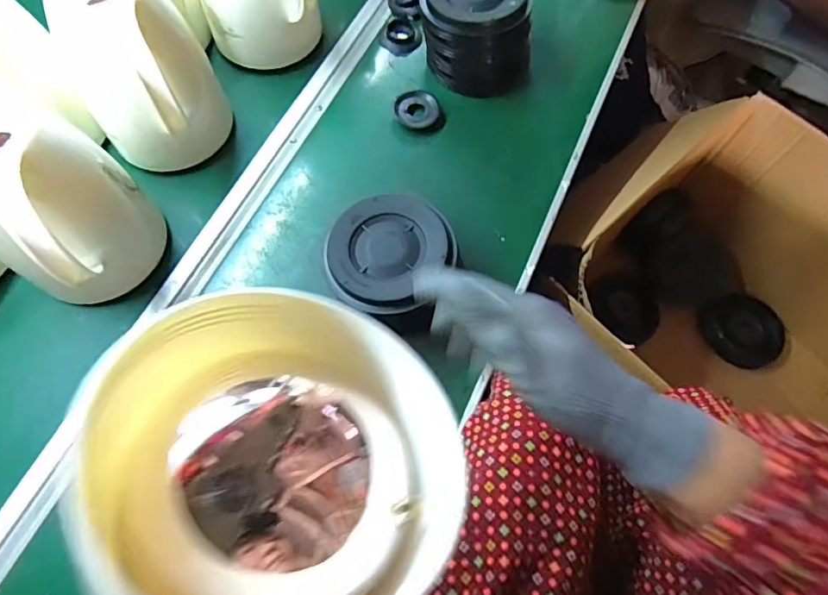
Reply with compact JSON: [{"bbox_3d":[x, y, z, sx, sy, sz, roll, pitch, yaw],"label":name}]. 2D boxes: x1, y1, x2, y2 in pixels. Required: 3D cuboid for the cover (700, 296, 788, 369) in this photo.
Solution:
[{"bbox_3d":[0.627,0.061,0.979,0.153,0.032,0.126,24,93,12],"label":"cover"}]

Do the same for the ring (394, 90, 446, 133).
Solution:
[{"bbox_3d":[0.008,-0.247,0.675,0.063,0.023,0.054,-3,70,1],"label":"ring"}]

